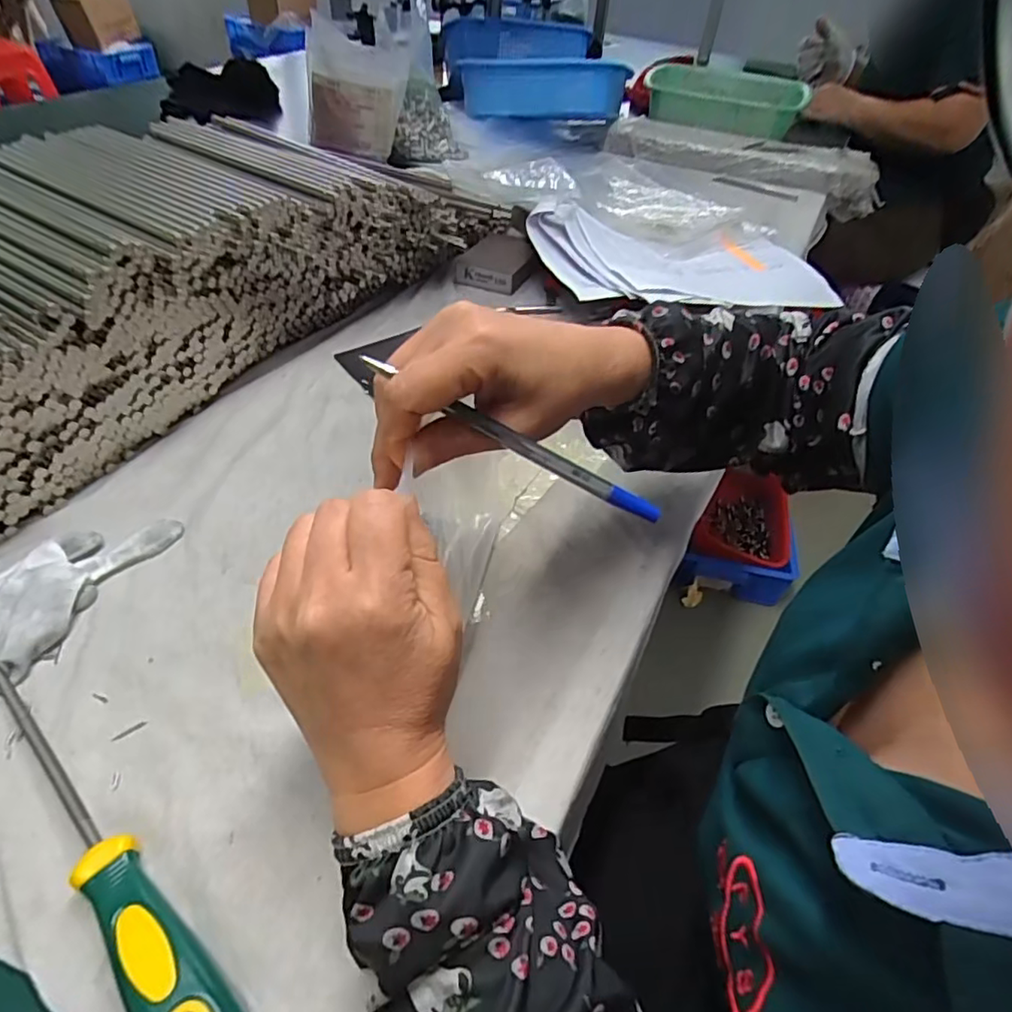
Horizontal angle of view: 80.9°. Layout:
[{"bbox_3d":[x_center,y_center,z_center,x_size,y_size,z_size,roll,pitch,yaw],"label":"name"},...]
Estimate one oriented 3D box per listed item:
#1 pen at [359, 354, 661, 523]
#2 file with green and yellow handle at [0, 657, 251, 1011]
[{"bbox_3d":[0.004,-0.029,0.257,0.142,0.013,0.011,28,49,1],"label":"pen"},{"bbox_3d":[-0.183,0.139,0.259,0.241,0.024,0.027,36,54,26],"label":"file with green and yellow handle"}]

